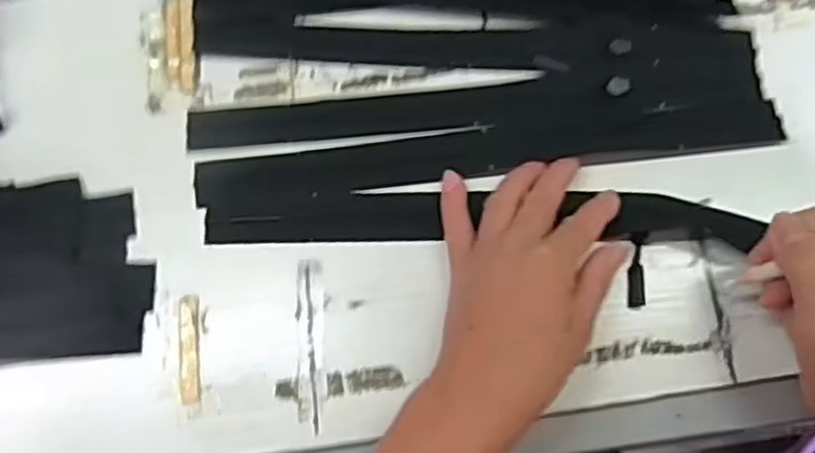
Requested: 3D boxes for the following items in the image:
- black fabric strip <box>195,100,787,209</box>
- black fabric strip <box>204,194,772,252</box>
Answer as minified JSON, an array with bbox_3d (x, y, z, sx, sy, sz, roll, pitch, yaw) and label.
[{"bbox_3d":[0.049,-0.045,0.463,0.349,0.007,0.033,-6,71,0],"label":"black fabric strip"},{"bbox_3d":[0.041,-0.004,0.450,0.315,0.013,0.032,1,73,3],"label":"black fabric strip"}]

